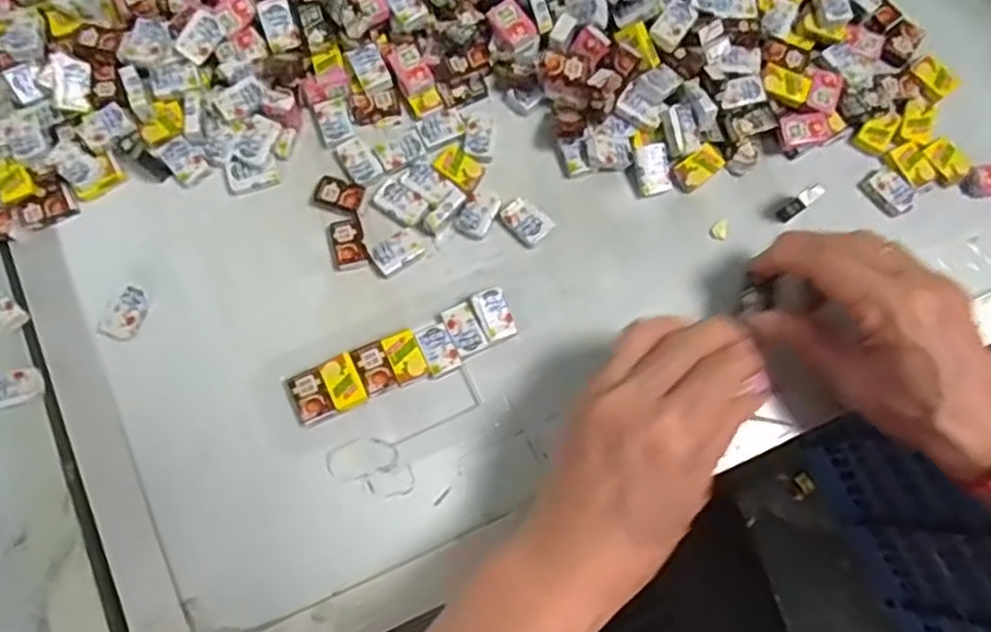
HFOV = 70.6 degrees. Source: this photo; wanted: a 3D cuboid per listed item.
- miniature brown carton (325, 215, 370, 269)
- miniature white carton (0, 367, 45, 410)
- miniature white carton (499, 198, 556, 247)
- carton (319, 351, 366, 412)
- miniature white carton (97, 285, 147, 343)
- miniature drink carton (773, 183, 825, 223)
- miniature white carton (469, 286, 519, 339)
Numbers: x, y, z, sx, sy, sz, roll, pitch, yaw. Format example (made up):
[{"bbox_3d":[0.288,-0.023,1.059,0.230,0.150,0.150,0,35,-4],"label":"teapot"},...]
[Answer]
[{"bbox_3d":[-0.079,-0.038,0.371,0.019,0.006,0.026,-15,77,-4],"label":"miniature brown carton"},{"bbox_3d":[-0.238,0.036,0.347,0.024,0.010,0.018,-19,78,-5],"label":"miniature white carton"},{"bbox_3d":[0.016,-0.051,0.377,0.026,0.006,0.018,43,80,9],"label":"miniature white carton"},{"bbox_3d":[-0.077,0.033,0.353,0.017,0.008,0.029,-26,78,-7],"label":"carton"},{"bbox_3d":[-0.188,-0.001,0.356,0.019,0.004,0.027,22,77,4],"label":"miniature white carton"},{"bbox_3d":[0.163,-0.060,0.375,0.015,0.028,0.009,-36,80,-8],"label":"miniature drink carton"},{"bbox_3d":[0.000,0.000,0.361,0.017,0.015,0.025,-25,78,-6],"label":"miniature white carton"}]

